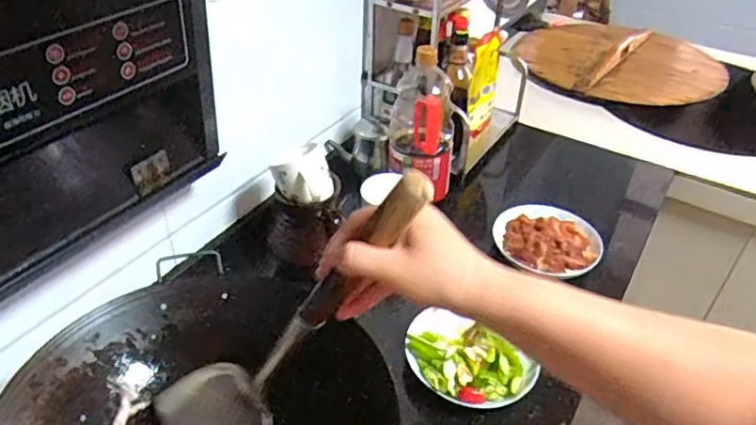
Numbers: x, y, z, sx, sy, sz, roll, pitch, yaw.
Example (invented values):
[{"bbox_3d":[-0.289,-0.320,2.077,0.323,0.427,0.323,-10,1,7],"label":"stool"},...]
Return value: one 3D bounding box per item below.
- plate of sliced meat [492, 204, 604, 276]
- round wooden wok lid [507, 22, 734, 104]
[{"bbox_3d":[0.289,0.048,0.999,0.178,0.047,0.154,7,35,6],"label":"plate of sliced meat"},{"bbox_3d":[0.676,-0.431,1.640,0.529,0.051,0.498,1,41,-1],"label":"round wooden wok lid"}]

